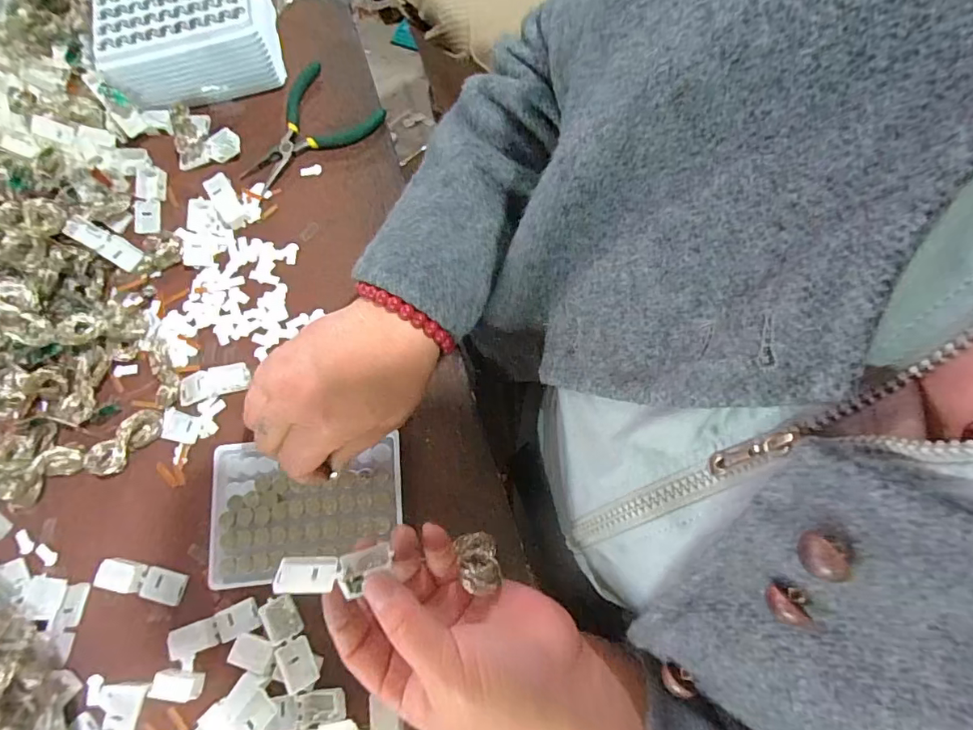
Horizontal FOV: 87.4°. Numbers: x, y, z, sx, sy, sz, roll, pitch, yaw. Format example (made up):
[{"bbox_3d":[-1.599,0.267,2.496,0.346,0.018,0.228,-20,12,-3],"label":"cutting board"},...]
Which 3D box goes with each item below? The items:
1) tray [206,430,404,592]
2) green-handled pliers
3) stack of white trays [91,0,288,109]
[{"bbox_3d":[-0.123,0.096,0.344,0.129,0.008,0.090,-5,73,0],"label":"tray"},{"bbox_3d":[-0.154,-0.194,0.426,0.081,0.010,0.115,39,79,12],"label":"green-handled pliers"},{"bbox_3d":[-0.245,-0.277,0.425,0.134,0.062,0.095,-16,74,-2],"label":"stack of white trays"}]

